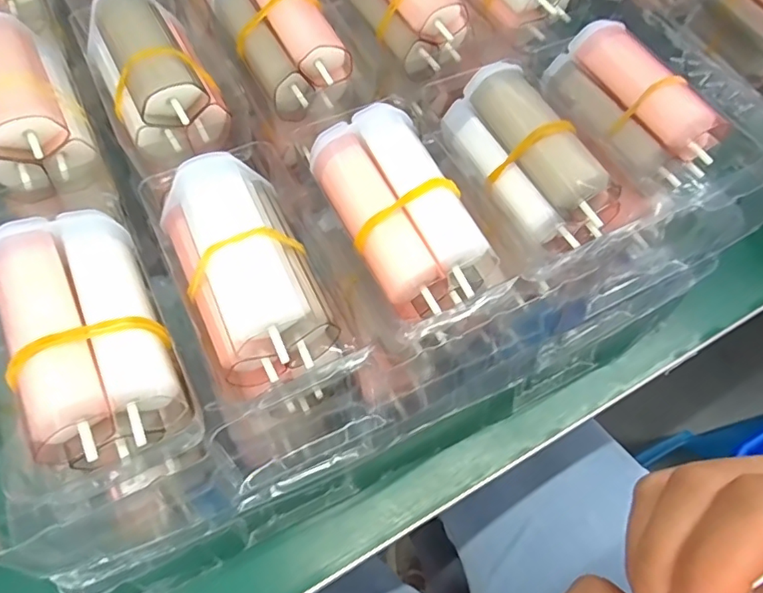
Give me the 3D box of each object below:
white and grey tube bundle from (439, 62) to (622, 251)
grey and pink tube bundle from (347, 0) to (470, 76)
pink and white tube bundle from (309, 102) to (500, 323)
[{"bbox_3d":[0.053,-0.049,0.189,0.032,0.024,0.068,-42,73,24],"label":"white and grey tube bundle"},{"bbox_3d":[0.006,-0.126,0.221,0.024,0.027,0.073,-23,64,-15],"label":"grey and pink tube bundle"},{"bbox_3d":[0.006,-0.028,0.168,0.035,0.018,0.068,-26,65,-16],"label":"pink and white tube bundle"}]

